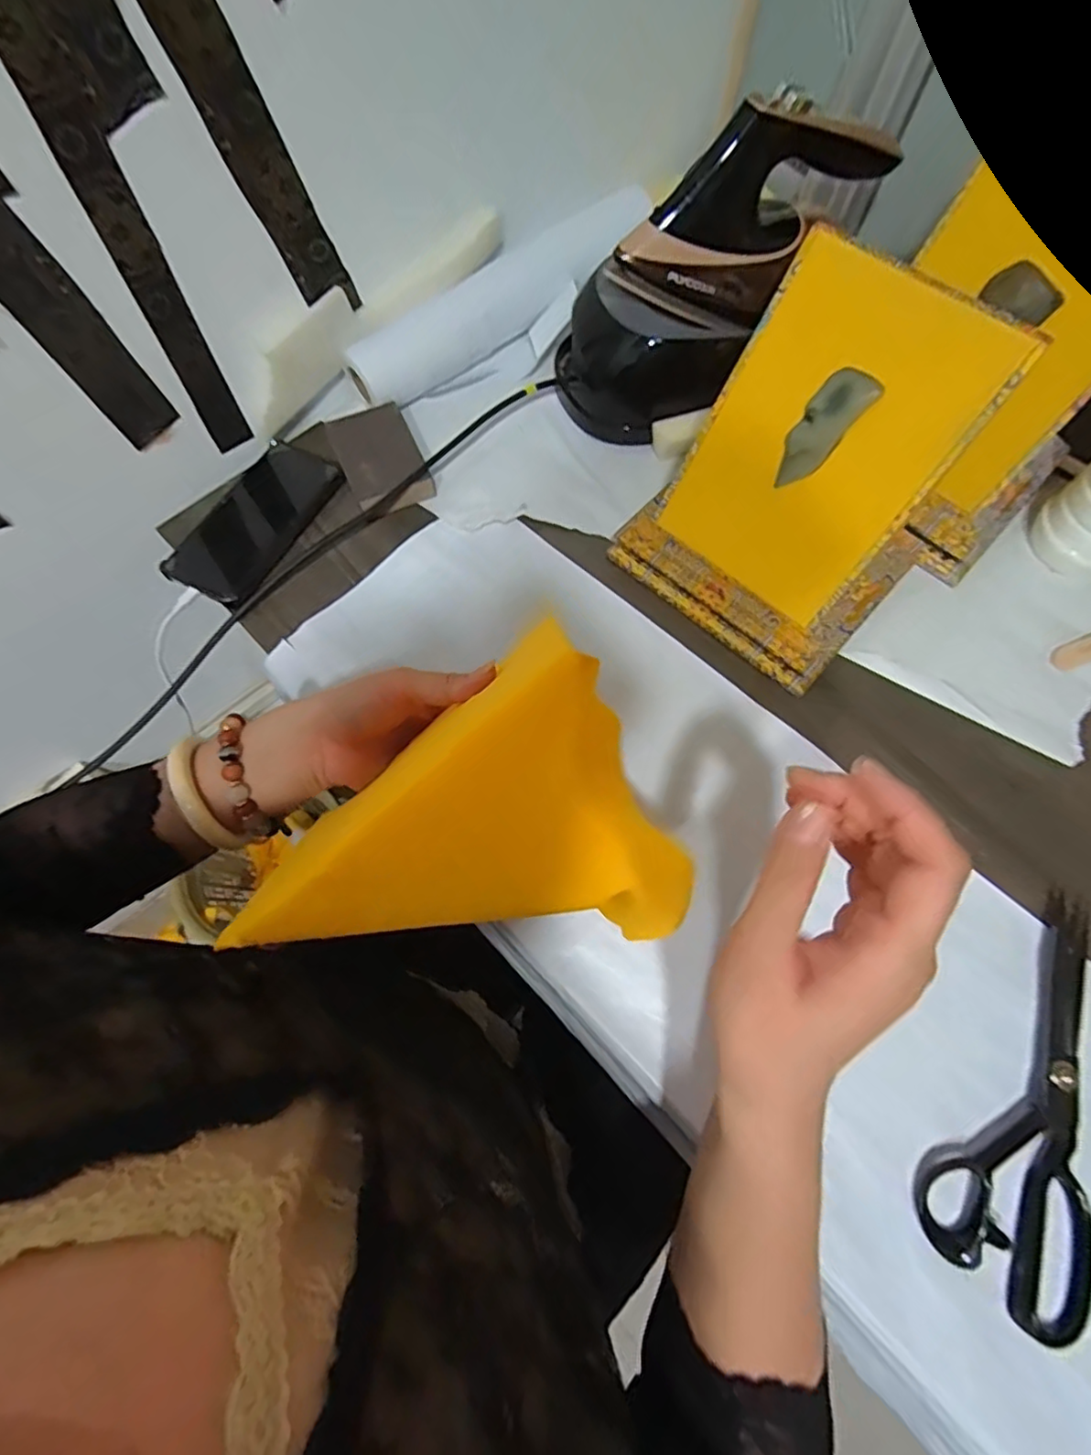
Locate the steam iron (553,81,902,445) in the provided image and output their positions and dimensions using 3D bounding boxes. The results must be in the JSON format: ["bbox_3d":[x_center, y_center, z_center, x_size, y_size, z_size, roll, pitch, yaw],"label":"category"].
[{"bbox_3d":[0.138,-0.368,0.498,0.247,0.200,0.121,-11,70,-2],"label":"steam iron"}]

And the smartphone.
[{"bbox_3d":[-0.261,-0.186,0.541,0.088,0.015,0.166,26,71,10],"label":"smartphone"}]

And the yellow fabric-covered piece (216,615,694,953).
[{"bbox_3d":[-0.027,0.071,0.258,0.169,0.111,0.115,-36,73,-11],"label":"yellow fabric-covered piece"}]

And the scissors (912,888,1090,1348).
[{"bbox_3d":[0.319,0.229,0.370,0.096,0.019,0.232,37,75,14],"label":"scissors"}]

